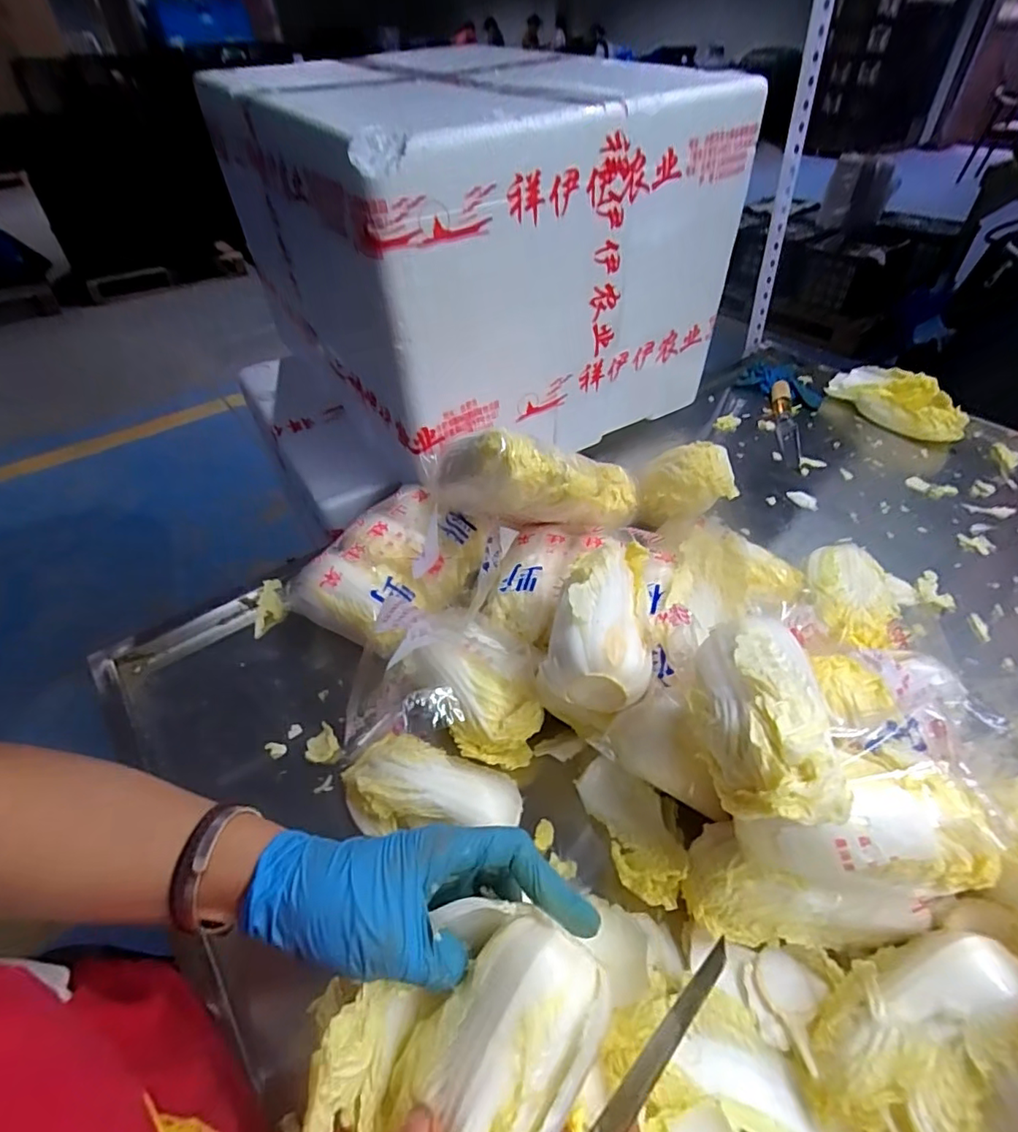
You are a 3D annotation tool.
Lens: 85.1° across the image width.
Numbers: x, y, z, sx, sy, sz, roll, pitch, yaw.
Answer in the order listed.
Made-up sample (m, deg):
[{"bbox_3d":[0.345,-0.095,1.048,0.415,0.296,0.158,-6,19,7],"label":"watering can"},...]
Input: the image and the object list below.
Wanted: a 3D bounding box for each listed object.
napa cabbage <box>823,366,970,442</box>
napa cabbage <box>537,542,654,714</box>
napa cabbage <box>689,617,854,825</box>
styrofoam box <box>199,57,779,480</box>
[{"bbox_3d":[0.571,-0.247,0.821,0.069,0.067,0.211,-16,46,-15],"label":"napa cabbage"},{"bbox_3d":[0.074,0.041,0.431,0.075,0.078,0.153,10,45,11],"label":"napa cabbage"},{"bbox_3d":[0.140,0.076,0.307,0.065,0.058,0.133,3,44,4],"label":"napa cabbage"},{"bbox_3d":[-0.053,-0.420,0.767,0.466,0.362,0.535,-27,49,-24],"label":"styrofoam box"}]

